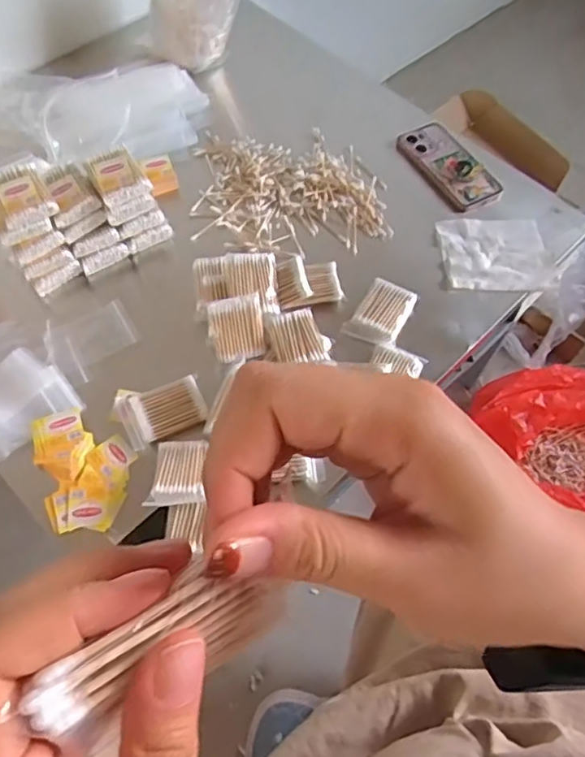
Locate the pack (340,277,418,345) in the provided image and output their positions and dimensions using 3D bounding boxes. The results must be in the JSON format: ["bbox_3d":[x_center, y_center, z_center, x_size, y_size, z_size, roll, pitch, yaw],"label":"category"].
[{"bbox_3d":[0.109,-0.080,0.741,0.060,0.019,0.089,30,64,14],"label":"pack"}]

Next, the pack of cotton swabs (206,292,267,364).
[{"bbox_3d":[-0.063,-0.056,0.688,0.061,0.072,0.013,-9,23,1],"label":"pack of cotton swabs"}]

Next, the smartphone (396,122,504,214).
[{"bbox_3d":[0.225,-0.309,0.872,0.086,0.021,0.171,-22,64,-14],"label":"smartphone"}]

